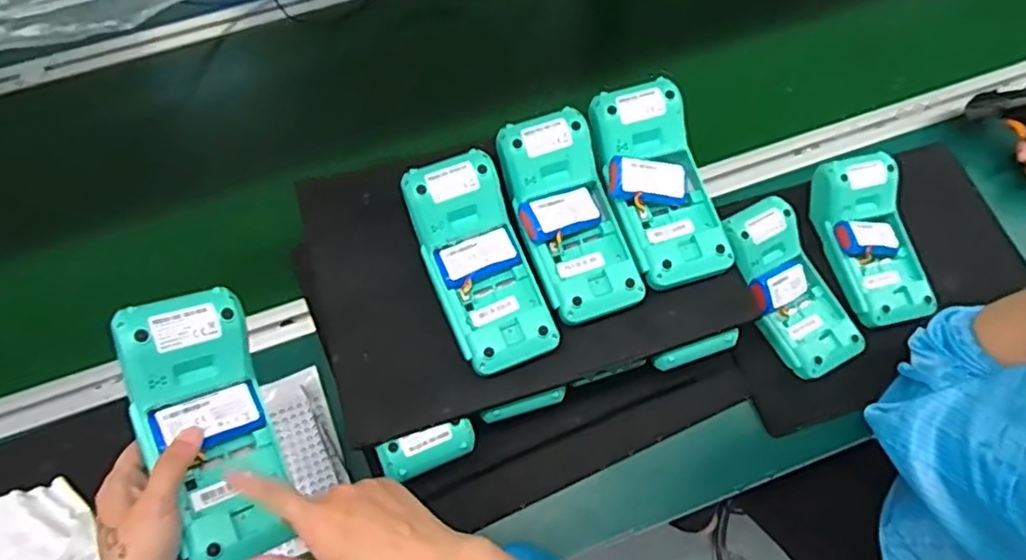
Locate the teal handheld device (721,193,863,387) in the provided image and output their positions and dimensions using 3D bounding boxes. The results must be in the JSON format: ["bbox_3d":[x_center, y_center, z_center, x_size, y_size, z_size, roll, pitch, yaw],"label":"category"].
[{"bbox_3d":[0.276,0.007,0.654,0.083,0.033,0.178,-26,87,-11],"label":"teal handheld device"}]

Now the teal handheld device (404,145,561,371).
[{"bbox_3d":[-0.028,-0.015,0.533,0.079,0.032,0.175,-21,87,-9],"label":"teal handheld device"}]

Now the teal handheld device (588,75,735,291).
[{"bbox_3d":[0.126,-0.082,0.560,0.083,0.038,0.175,-17,84,-7],"label":"teal handheld device"}]

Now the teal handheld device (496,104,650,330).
[{"bbox_3d":[0.047,-0.052,0.552,0.079,0.039,0.175,-18,86,-8],"label":"teal handheld device"}]

